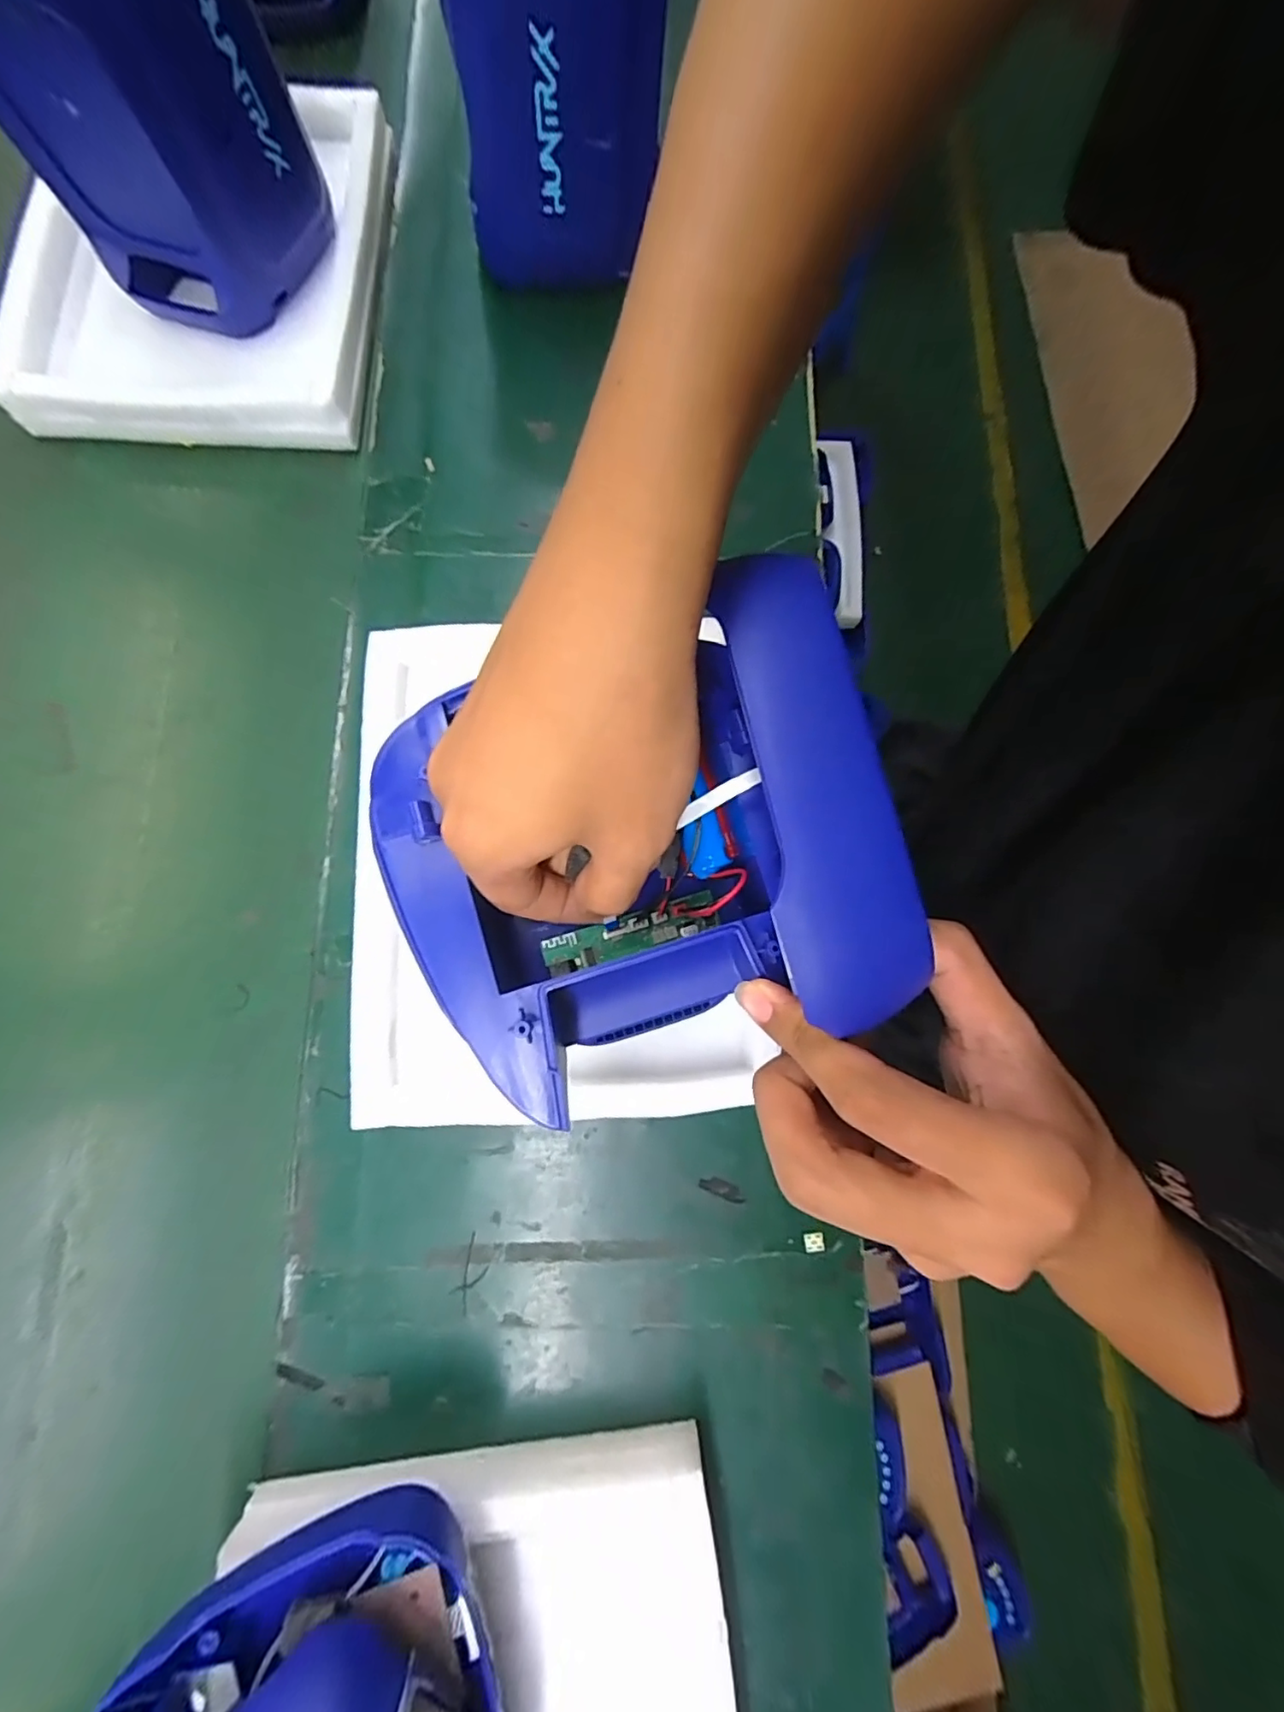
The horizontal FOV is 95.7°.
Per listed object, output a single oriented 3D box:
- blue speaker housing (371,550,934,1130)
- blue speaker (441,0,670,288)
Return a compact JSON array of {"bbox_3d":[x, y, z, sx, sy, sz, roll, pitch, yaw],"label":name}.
[{"bbox_3d":[-0.007,0.002,0.217,0.166,0.101,0.156,-16,79,-4],"label":"blue speaker housing"},{"bbox_3d":[-0.054,-0.619,0.458,0.172,0.218,0.163,7,79,1],"label":"blue speaker"}]

